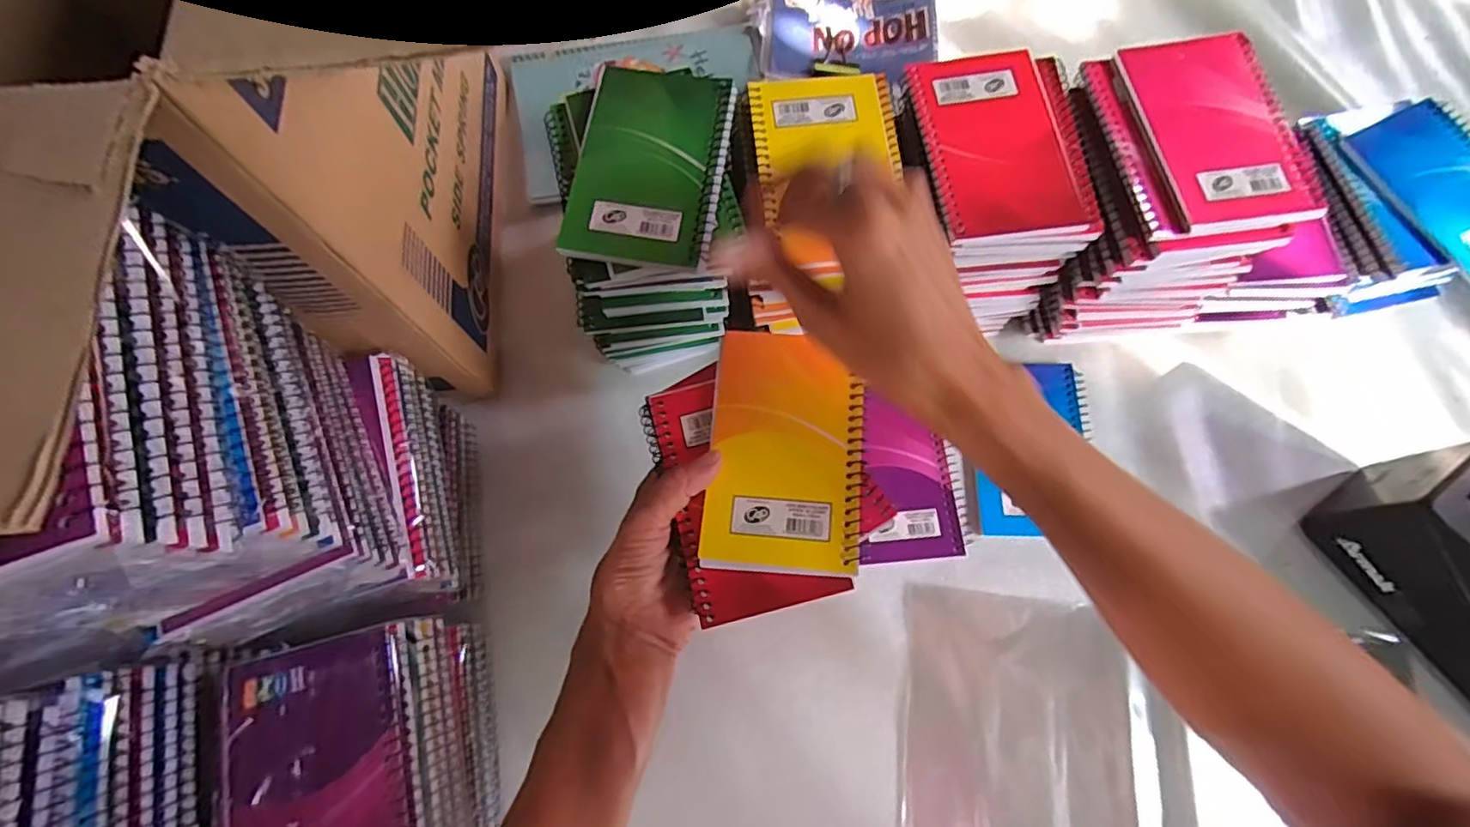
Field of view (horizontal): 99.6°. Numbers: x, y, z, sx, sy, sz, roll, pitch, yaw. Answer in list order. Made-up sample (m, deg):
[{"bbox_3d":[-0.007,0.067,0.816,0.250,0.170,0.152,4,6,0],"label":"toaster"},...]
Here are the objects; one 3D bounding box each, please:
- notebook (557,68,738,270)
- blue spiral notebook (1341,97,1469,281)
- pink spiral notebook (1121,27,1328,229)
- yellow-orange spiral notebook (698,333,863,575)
[{"bbox_3d":[-0.048,-0.146,0.362,0.082,0.008,0.128,7,73,2],"label":"notebook"},{"bbox_3d":[0.500,-0.158,0.430,0.087,0.009,0.129,-27,74,-8],"label":"blue spiral notebook"},{"bbox_3d":[0.286,-0.171,0.370,0.080,0.008,0.131,-7,73,-3],"label":"pink spiral notebook"},{"bbox_3d":[0.027,0.018,0.333,0.079,0.013,0.129,4,73,1],"label":"yellow-orange spiral notebook"}]

